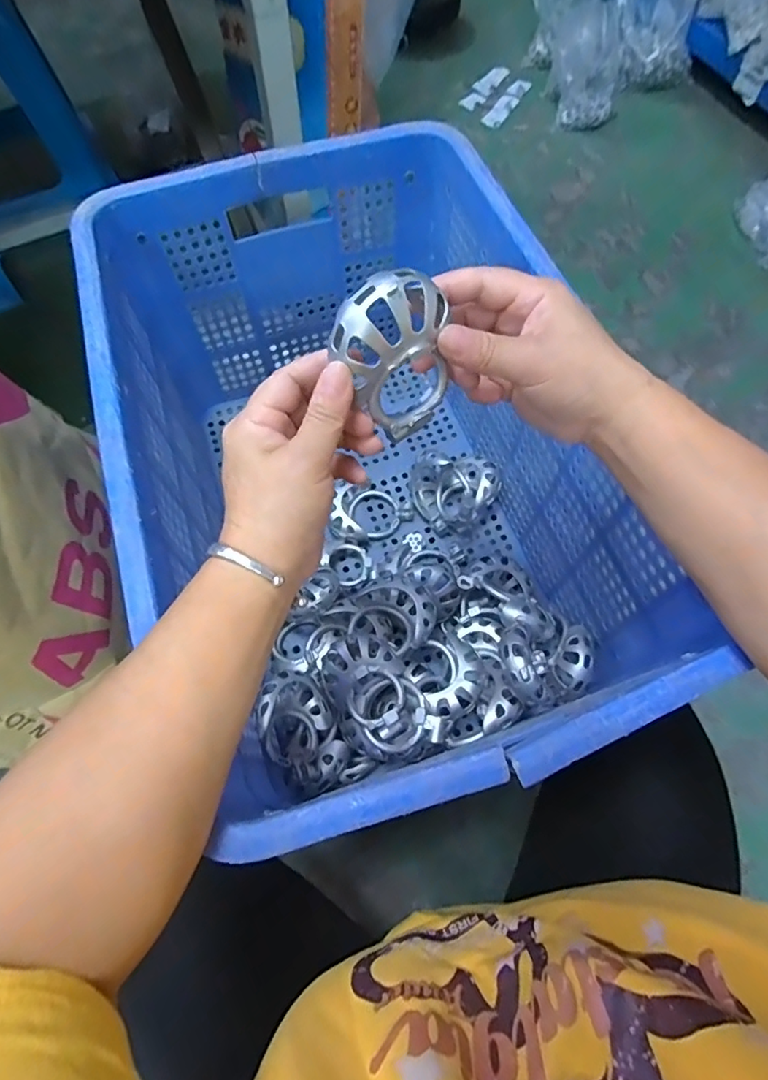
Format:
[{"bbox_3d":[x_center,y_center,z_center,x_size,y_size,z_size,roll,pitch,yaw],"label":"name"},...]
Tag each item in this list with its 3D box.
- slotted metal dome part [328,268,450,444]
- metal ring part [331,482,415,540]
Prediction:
[{"bbox_3d":[0.001,-0.098,0.282,0.057,0.086,0.038,-29,55,-10],"label":"slotted metal dome part"},{"bbox_3d":[-0.023,-0.036,0.624,0.089,0.036,0.077,-37,71,-15],"label":"metal ring part"}]

